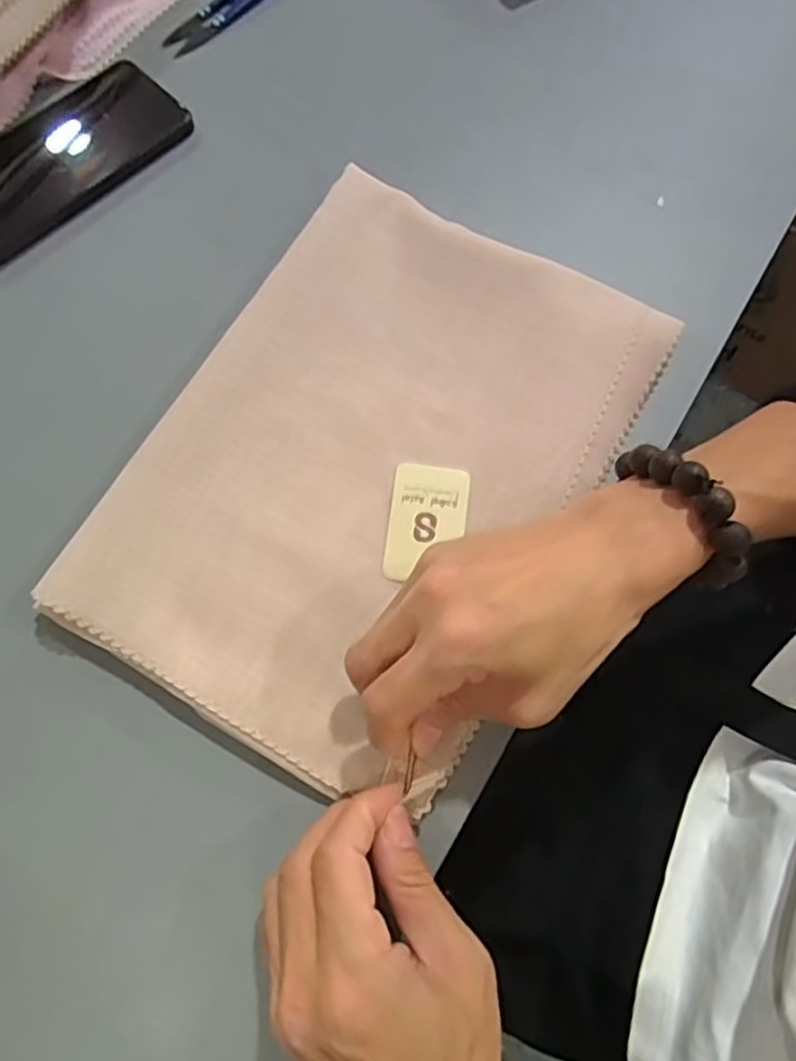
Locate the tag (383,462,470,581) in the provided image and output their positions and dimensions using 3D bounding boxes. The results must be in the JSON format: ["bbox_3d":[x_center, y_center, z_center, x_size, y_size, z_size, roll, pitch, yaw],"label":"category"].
[{"bbox_3d":[0.015,-0.006,0.352,0.039,0.004,0.063,7,72,3],"label":"tag"}]

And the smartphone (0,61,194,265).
[{"bbox_3d":[-0.225,-0.244,0.443,0.084,0.014,0.170,43,77,13],"label":"smartphone"}]

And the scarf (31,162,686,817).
[{"bbox_3d":[-0.010,-0.039,0.356,0.209,0.022,0.303,28,74,10],"label":"scarf"}]

